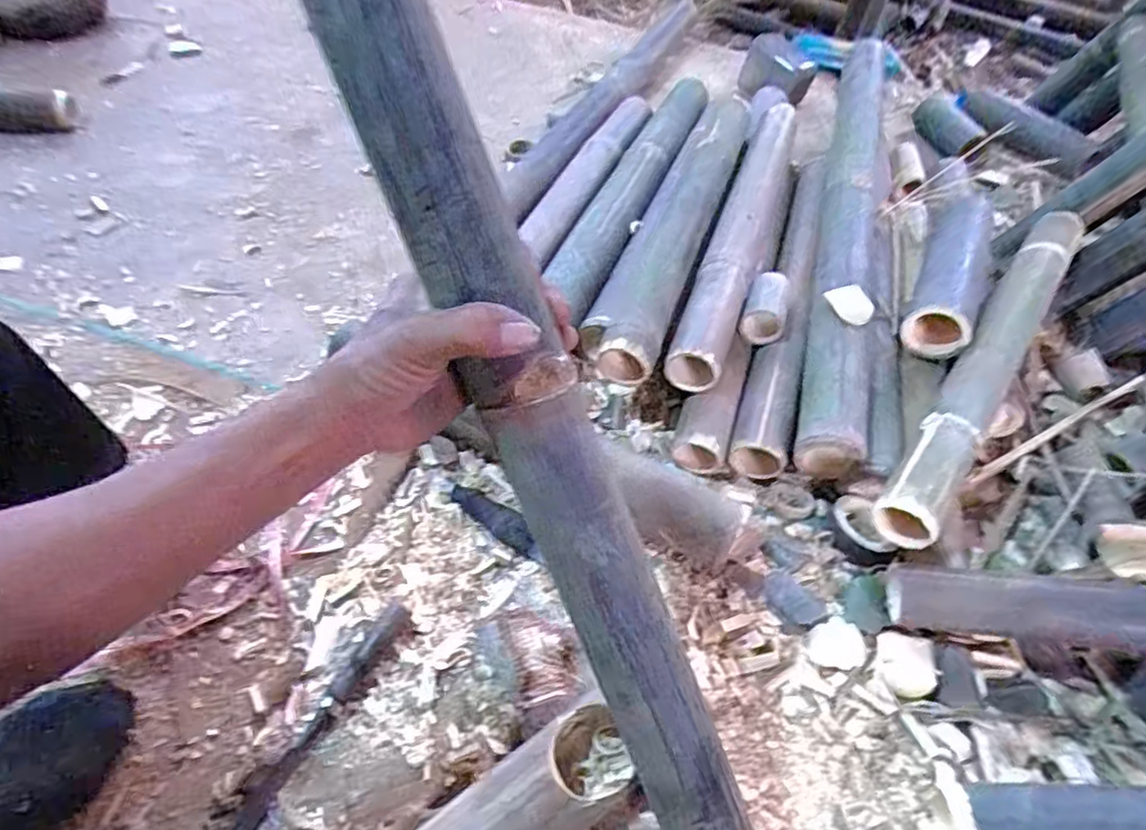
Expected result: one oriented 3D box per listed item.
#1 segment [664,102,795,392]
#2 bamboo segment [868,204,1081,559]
[{"bbox_3d":[0.255,-0.291,0.934,0.086,0.060,0.639,18,53,10],"label":"segment"},{"bbox_3d":[0.528,-0.083,0.801,0.070,0.056,0.651,33,57,20],"label":"bamboo segment"}]

